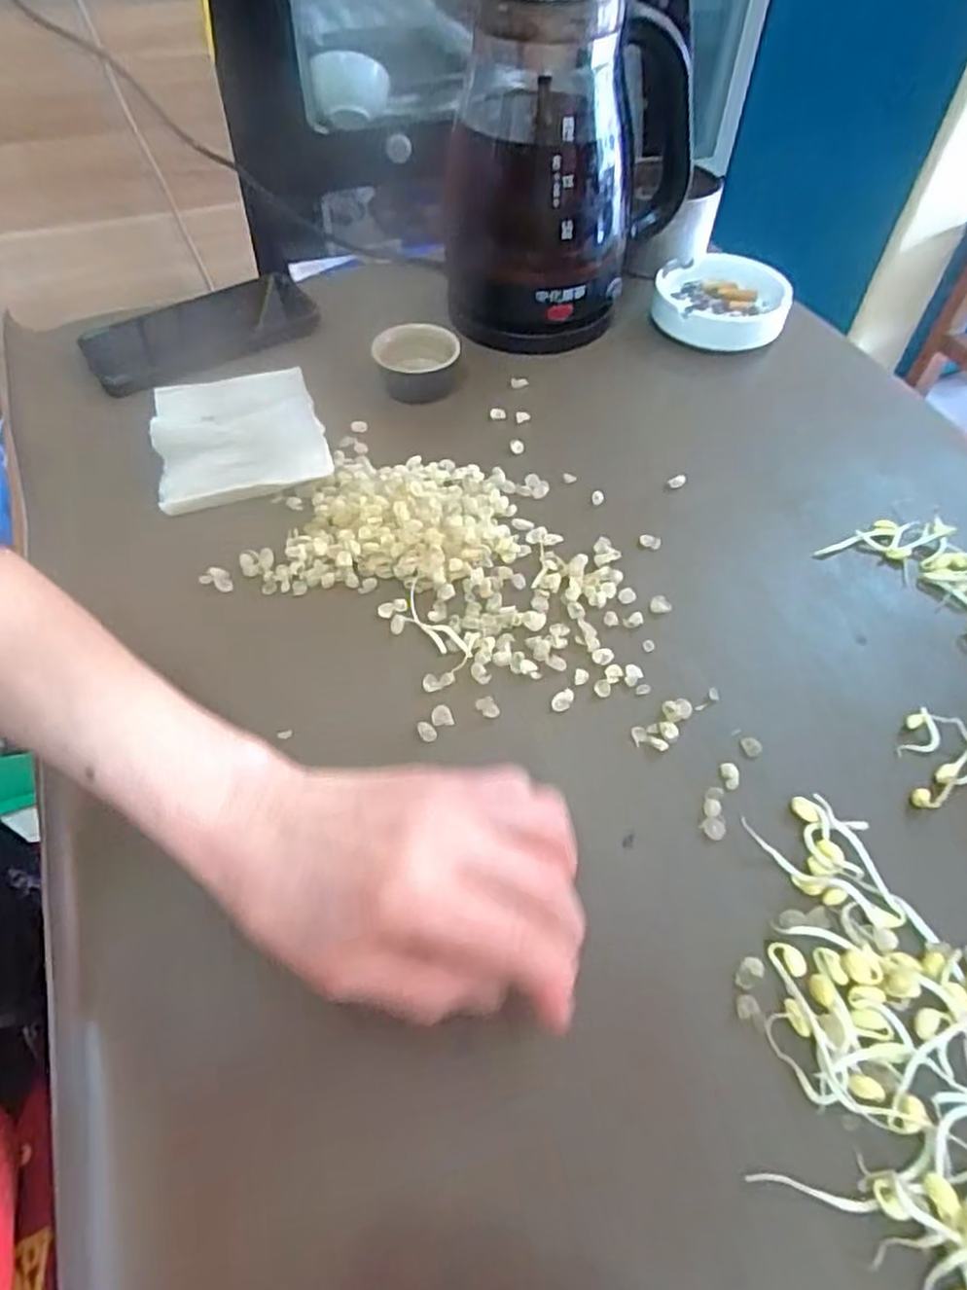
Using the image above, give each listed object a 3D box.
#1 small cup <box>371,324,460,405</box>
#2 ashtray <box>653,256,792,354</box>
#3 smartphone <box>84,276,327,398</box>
[{"bbox_3d":[-0.045,-0.197,0.513,0.054,0.027,0.053,1,52,-2],"label":"small cup"},{"bbox_3d":[0.184,-0.268,0.575,0.098,0.029,0.099,13,53,7],"label":"ashtray"},{"bbox_3d":[-0.208,-0.235,0.544,0.164,0.010,0.084,-28,58,-22],"label":"smartphone"}]

